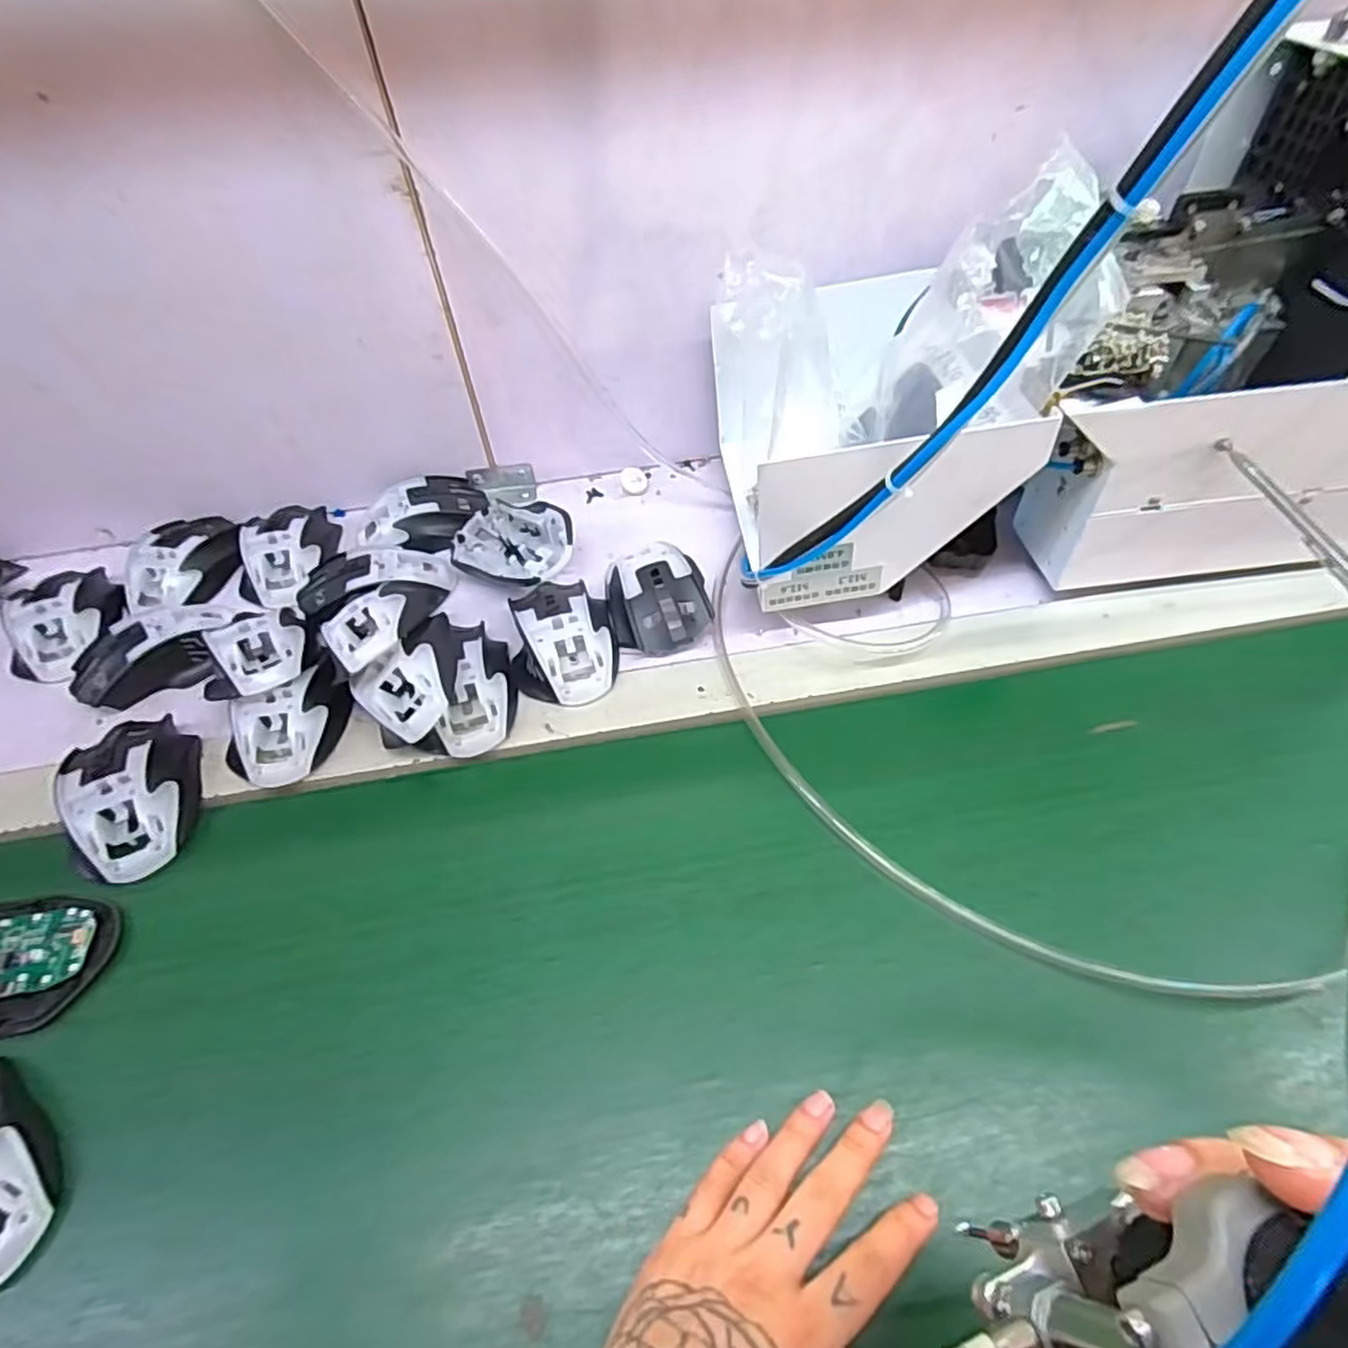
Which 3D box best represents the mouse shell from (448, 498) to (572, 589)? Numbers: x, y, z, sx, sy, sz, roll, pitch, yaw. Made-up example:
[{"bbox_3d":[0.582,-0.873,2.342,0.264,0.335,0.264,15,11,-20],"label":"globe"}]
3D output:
[{"bbox_3d":[-0.130,-0.104,0.557,0.103,0.031,0.068,17,55,15],"label":"mouse shell"}]

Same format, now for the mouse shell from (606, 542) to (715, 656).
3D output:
[{"bbox_3d":[-0.013,-0.058,0.522,0.071,0.034,0.087,-13,53,-7],"label":"mouse shell"}]

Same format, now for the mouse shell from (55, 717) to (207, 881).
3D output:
[{"bbox_3d":[-0.344,0.076,0.446,0.074,0.044,0.113,-24,55,-15],"label":"mouse shell"}]

